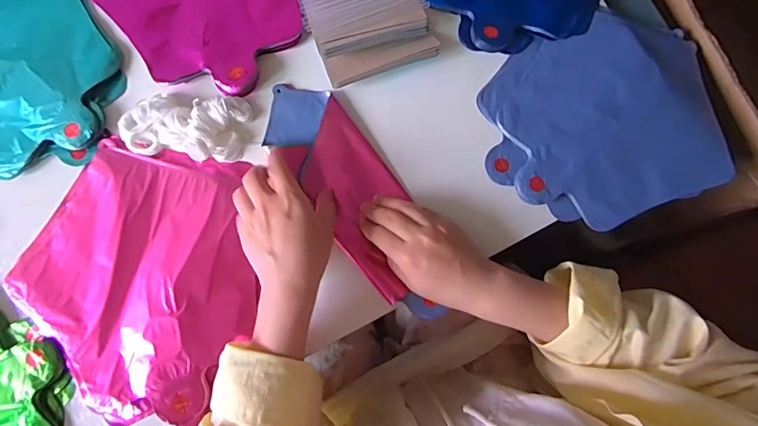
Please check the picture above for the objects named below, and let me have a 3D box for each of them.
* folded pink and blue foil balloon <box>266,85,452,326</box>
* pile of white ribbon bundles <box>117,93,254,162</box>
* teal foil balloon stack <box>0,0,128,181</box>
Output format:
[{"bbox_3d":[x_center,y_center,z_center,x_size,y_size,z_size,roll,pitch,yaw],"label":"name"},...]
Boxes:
[{"bbox_3d":[-0.025,-0.015,0.432,0.091,0.016,0.270,-29,84,-6],"label":"folded pink and blue foil balloon"},{"bbox_3d":[-0.194,-0.087,0.421,0.124,0.023,0.063,2,80,-1],"label":"pile of white ribbon bundles"},{"bbox_3d":[-0.387,-0.158,0.439,0.236,0.020,0.222,8,80,0],"label":"teal foil balloon stack"}]

